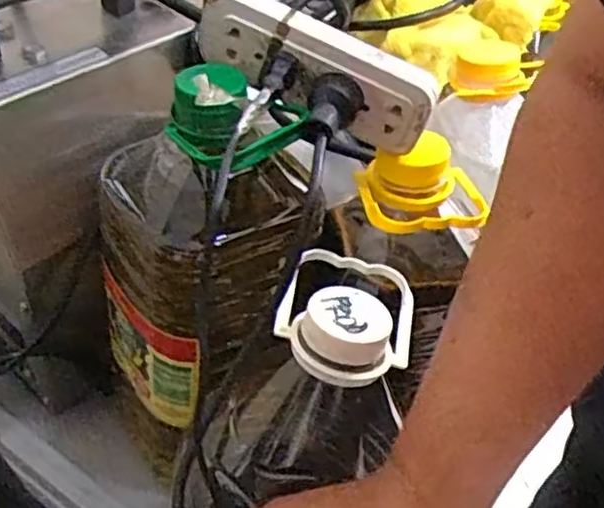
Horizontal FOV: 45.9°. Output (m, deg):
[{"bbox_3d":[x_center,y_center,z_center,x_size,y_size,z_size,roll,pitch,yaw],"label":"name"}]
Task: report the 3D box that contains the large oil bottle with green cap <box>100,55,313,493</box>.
[{"bbox_3d":[-0.072,0.011,0.508,0.132,0.261,0.131,-11,46,-19],"label":"large oil bottle with green cap"}]

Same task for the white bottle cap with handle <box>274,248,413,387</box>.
[{"bbox_3d":[0.028,0.033,0.426,0.077,0.029,0.090,11,44,4],"label":"white bottle cap with handle"}]

